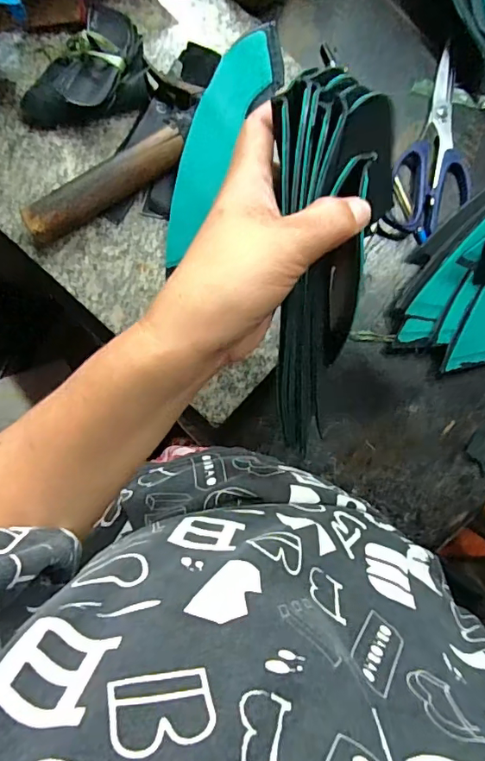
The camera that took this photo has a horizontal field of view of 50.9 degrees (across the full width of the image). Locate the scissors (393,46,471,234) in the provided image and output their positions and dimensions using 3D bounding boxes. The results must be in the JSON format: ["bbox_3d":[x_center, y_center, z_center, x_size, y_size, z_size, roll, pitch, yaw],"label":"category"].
[{"bbox_3d":[0.166,-0.209,0.446,0.068,0.018,0.156,0,92,-2],"label":"scissors"}]

